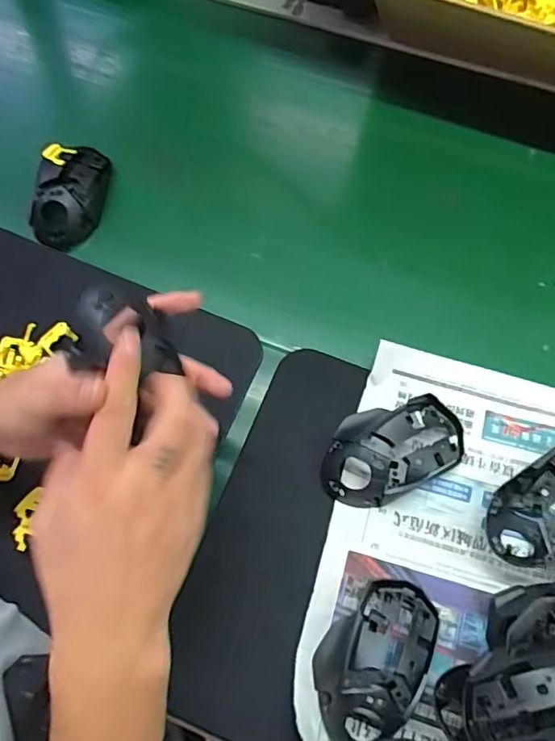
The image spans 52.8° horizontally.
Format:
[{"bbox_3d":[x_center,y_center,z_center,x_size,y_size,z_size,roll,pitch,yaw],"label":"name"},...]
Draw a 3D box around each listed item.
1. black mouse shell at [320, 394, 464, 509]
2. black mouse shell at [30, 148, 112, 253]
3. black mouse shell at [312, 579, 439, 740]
[{"bbox_3d":[0.091,0.063,0.450,0.116,0.033,0.071,-22,72,-8],"label":"black mouse shell"},{"bbox_3d":[-0.206,-0.175,0.555,0.066,0.039,0.117,15,71,5],"label":"black mouse shell"},{"bbox_3d":[0.070,0.206,0.398,0.069,0.030,0.116,32,73,11],"label":"black mouse shell"}]

